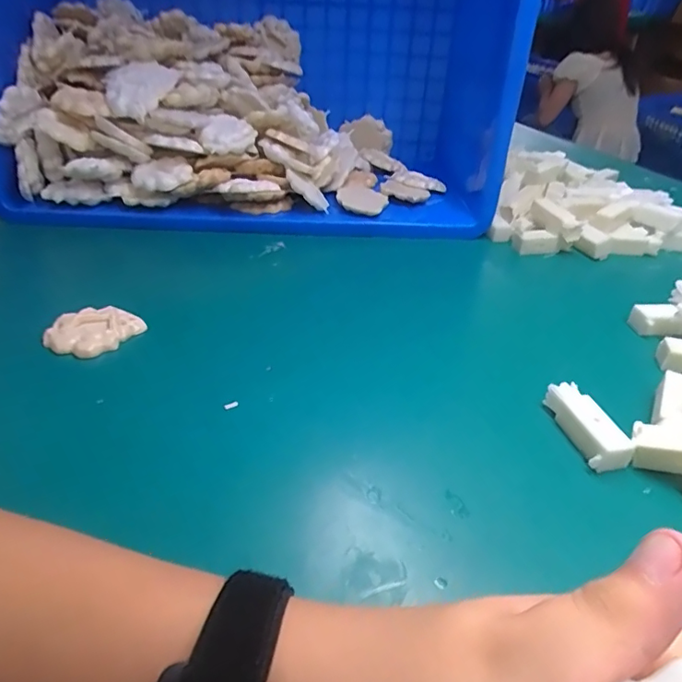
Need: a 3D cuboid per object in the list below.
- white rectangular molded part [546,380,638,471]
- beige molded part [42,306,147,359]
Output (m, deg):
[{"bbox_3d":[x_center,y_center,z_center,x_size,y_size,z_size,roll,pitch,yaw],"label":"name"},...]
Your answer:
[{"bbox_3d":[0.155,0.054,0.328,0.024,0.022,0.060,-7,37,-12],"label":"white rectangular molded part"},{"bbox_3d":[-0.187,-0.008,0.391,0.052,0.013,0.053,17,39,19],"label":"beige molded part"}]

